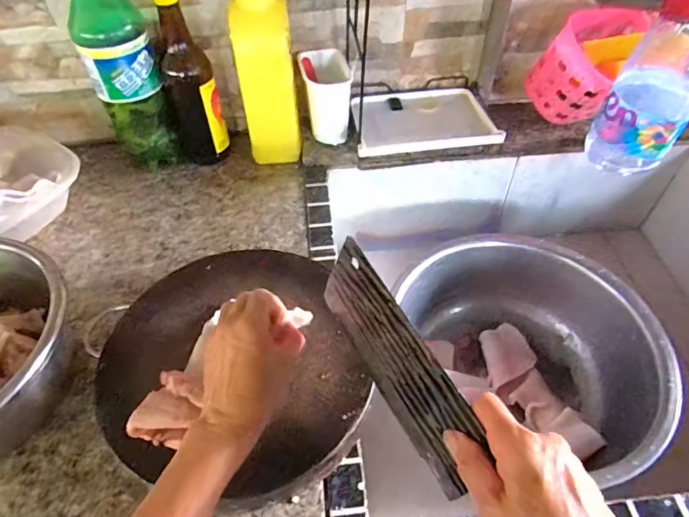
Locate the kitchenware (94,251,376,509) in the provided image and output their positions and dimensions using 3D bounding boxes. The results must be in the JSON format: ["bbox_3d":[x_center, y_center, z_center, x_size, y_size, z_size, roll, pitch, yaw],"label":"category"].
[{"bbox_3d":[-0.108,0.102,0.452,0.233,0.048,0.241,-12,51,-9],"label":"kitchenware"}]

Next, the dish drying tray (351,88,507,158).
[{"bbox_3d":[0.109,-0.194,0.661,0.186,0.020,0.134,-5,50,-3],"label":"dish drying tray"}]

